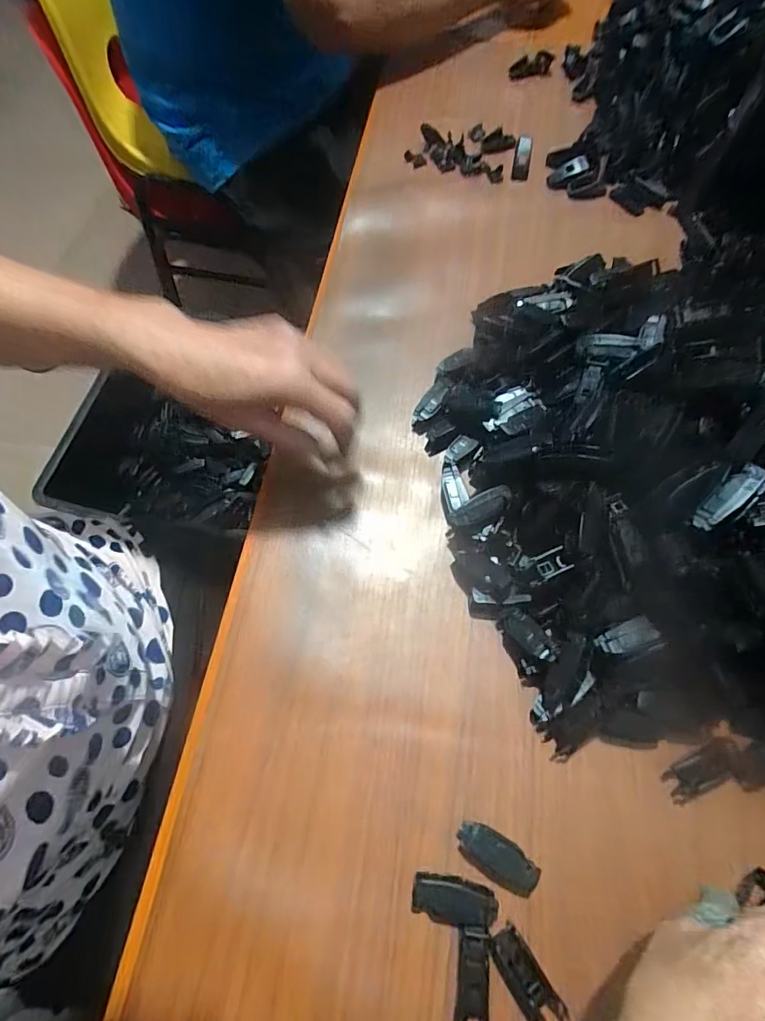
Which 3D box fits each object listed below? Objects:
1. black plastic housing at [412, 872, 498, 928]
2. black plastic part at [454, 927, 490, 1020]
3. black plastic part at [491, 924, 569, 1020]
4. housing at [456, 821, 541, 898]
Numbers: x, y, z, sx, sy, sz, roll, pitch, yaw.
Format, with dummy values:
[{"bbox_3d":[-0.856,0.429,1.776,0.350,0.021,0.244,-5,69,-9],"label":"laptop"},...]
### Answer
[{"bbox_3d":[0.042,0.231,0.271,0.047,0.015,0.025,8,66,4],"label":"black plastic housing"},{"bbox_3d":[0.051,0.267,0.260,0.019,0.010,0.051,5,79,2],"label":"black plastic part"},{"bbox_3d":[0.081,0.265,0.258,0.020,0.011,0.050,-30,69,-12],"label":"black plastic part"},{"bbox_3d":[0.070,0.212,0.281,0.048,0.016,0.024,28,69,12],"label":"housing"}]

